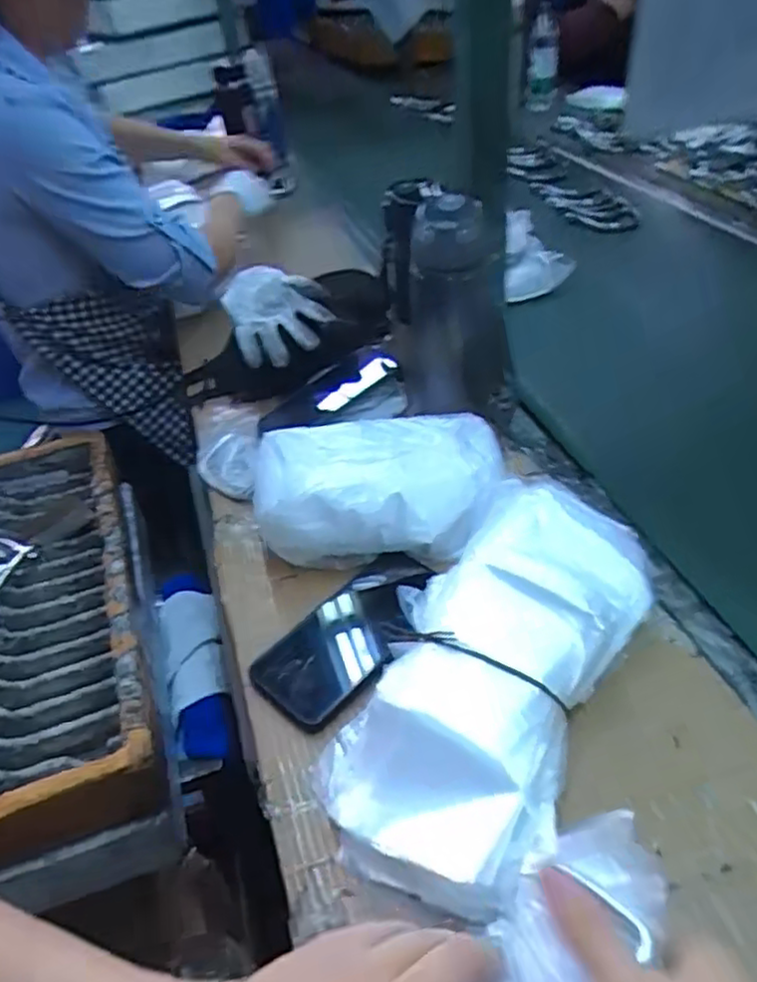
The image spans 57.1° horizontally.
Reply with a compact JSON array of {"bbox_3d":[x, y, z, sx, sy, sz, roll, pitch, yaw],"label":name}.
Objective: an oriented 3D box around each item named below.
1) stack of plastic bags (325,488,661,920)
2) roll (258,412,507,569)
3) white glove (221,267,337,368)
[{"bbox_3d":[0.082,0.114,0.480,0.153,0.077,0.308,18,46,27],"label":"stack of plastic bags"},{"bbox_3d":[0.001,-0.007,0.624,0.206,0.073,0.133,-1,41,7],"label":"roll"},{"bbox_3d":[-0.122,-0.213,0.841,0.113,0.070,0.160,-15,41,-10],"label":"white glove"}]

